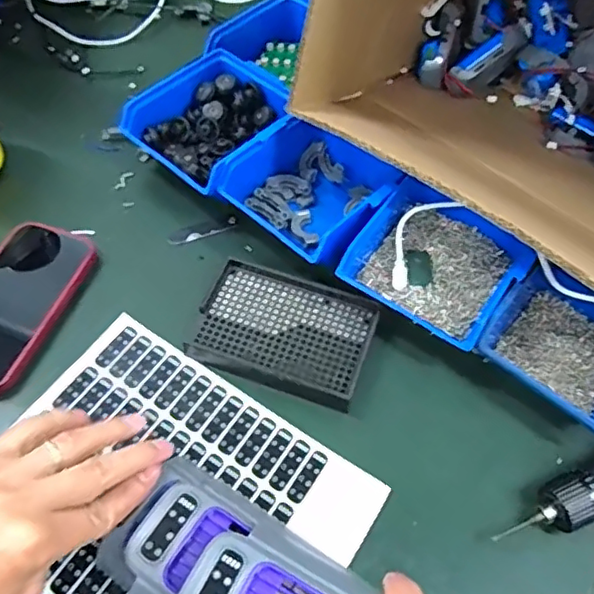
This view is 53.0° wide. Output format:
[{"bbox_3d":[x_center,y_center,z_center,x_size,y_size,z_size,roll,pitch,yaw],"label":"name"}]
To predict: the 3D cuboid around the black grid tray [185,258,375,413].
[{"bbox_3d":[-0.009,0.025,0.473,0.133,0.017,0.092,21,58,10],"label":"black grid tray"}]

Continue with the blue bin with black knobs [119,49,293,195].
[{"bbox_3d":[-0.069,-0.161,0.564,0.125,0.066,0.147,40,64,21],"label":"blue bin with black knobs"}]

